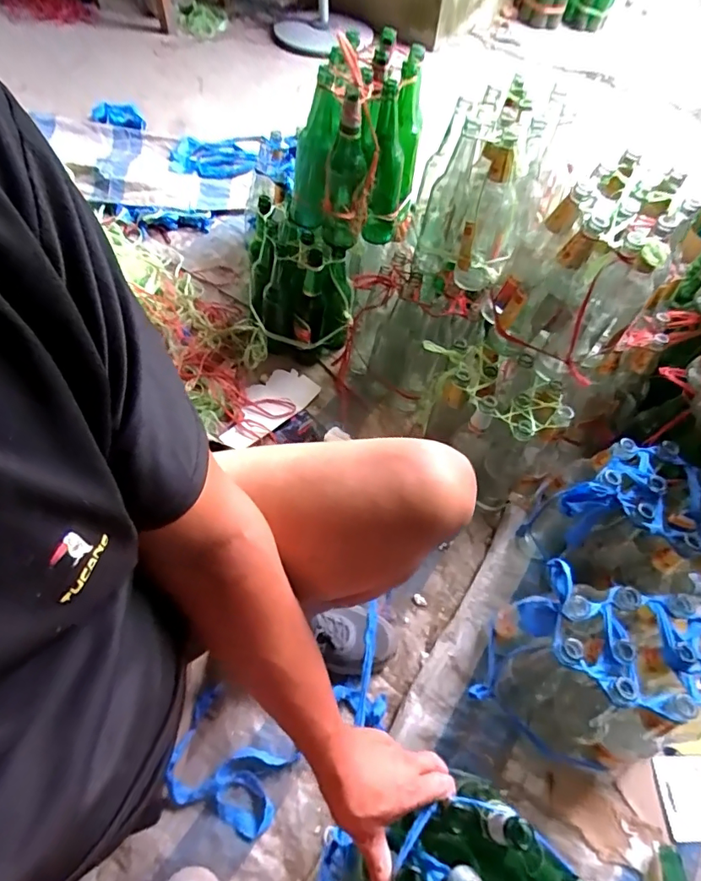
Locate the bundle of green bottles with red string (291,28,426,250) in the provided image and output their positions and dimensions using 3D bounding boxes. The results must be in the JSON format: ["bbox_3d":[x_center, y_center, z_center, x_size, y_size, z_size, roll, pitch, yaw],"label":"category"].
[{"bbox_3d":[0.011,-0.512,0.883,0.220,0.281,0.213,7,59,0],"label":"bundle of green bottles with red string"}]

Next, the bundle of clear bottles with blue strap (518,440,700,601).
[{"bbox_3d":[0.430,0.142,0.786,0.238,0.236,0.206,1,59,-3],"label":"bundle of clear bottles with blue strap"}]

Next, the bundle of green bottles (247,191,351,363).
[{"bbox_3d":[-0.107,-0.335,1.056,0.208,0.264,0.213,2,59,-3],"label":"bundle of green bottles"}]

